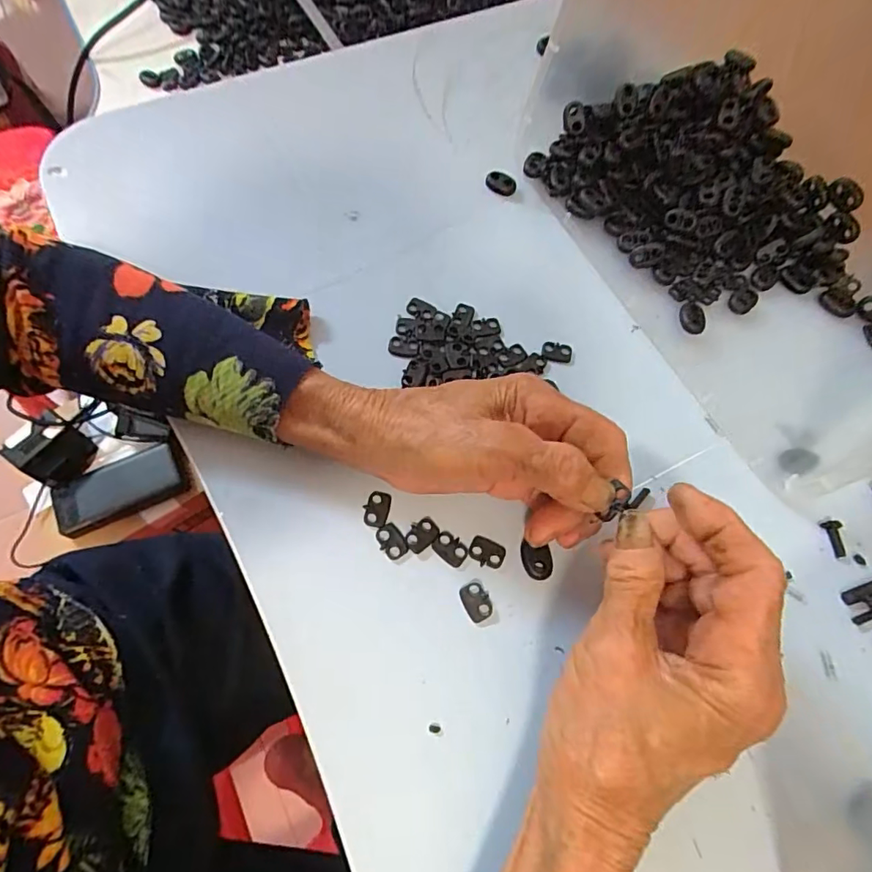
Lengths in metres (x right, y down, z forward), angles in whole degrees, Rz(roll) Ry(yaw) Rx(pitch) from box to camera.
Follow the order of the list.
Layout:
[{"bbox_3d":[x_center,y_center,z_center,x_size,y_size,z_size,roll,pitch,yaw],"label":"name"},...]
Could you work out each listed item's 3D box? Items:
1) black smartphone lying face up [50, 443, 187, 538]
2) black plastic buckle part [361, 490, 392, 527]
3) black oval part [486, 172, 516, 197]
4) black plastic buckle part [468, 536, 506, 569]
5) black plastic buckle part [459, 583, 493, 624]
[{"bbox_3d":[-0.419,0.072,0.682,0.157,0.011,0.073,-22,95,-9],"label":"black smartphone lying face up"},{"bbox_3d":[-0.032,0.039,0.275,0.014,0.004,0.019,10,67,3],"label":"black plastic buckle part"},{"bbox_3d":[0.046,-0.177,0.364,0.021,0.012,0.008,28,69,10],"label":"black oval part"},{"bbox_3d":[0.027,0.061,0.269,0.019,0.004,0.014,19,68,7],"label":"black plastic buckle part"},{"bbox_3d":[0.020,0.083,0.258,0.013,0.004,0.018,-20,69,-10],"label":"black plastic buckle part"}]

